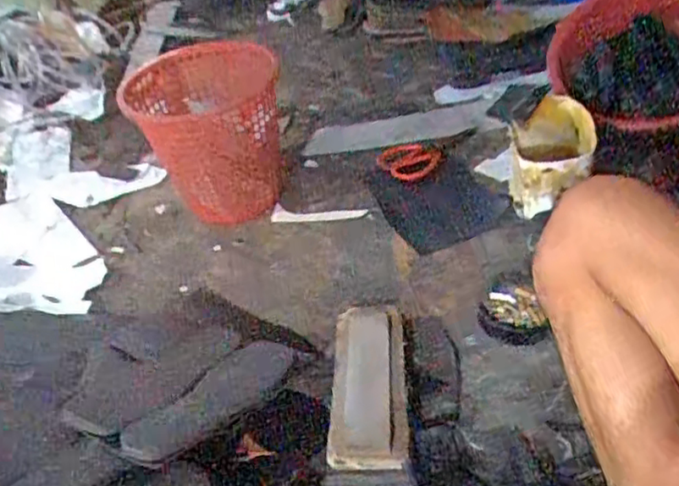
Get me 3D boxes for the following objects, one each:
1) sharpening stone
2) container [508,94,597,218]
[{"bbox_3d":[0.036,0.160,0.759,0.086,0.024,0.235,-5,39,7],"label":"sharpening stone"},{"bbox_3d":[0.325,-0.132,0.975,0.123,0.106,0.176,5,41,18],"label":"container"}]

